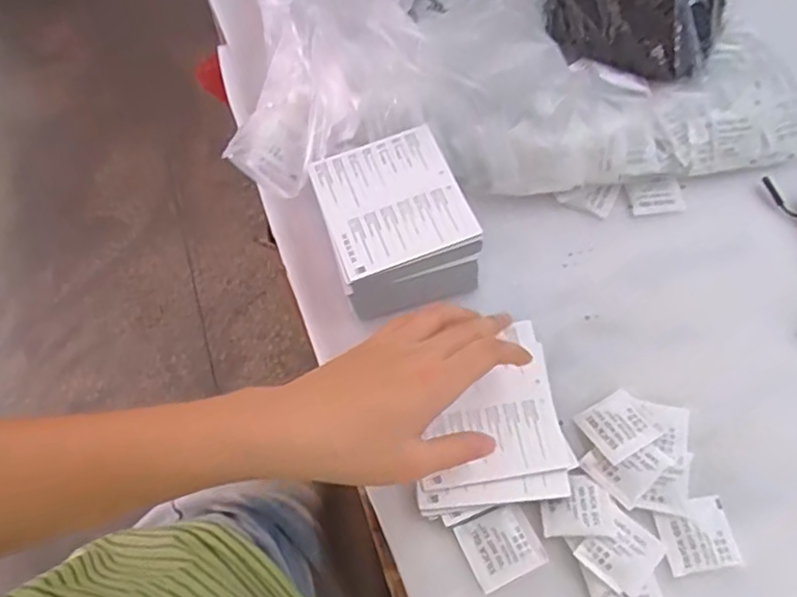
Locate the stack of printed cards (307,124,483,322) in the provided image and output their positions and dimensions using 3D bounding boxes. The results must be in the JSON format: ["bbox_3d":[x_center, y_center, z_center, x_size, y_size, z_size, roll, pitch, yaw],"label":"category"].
[{"bbox_3d":[-0.001,-0.048,0.455,0.091,0.066,0.107,-17,62,-6],"label":"stack of printed cards"}]

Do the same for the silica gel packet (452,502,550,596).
[{"bbox_3d":[0.060,0.144,0.380,0.042,0.004,0.039,-25,63,-10],"label":"silica gel packet"}]

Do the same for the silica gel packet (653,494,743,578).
[{"bbox_3d":[0.174,0.137,0.378,0.042,0.004,0.038,-10,61,-2],"label":"silica gel packet"}]

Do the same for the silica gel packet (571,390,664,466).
[{"bbox_3d":[0.138,0.079,0.408,0.040,0.006,0.037,-28,63,-11],"label":"silica gel packet"}]

